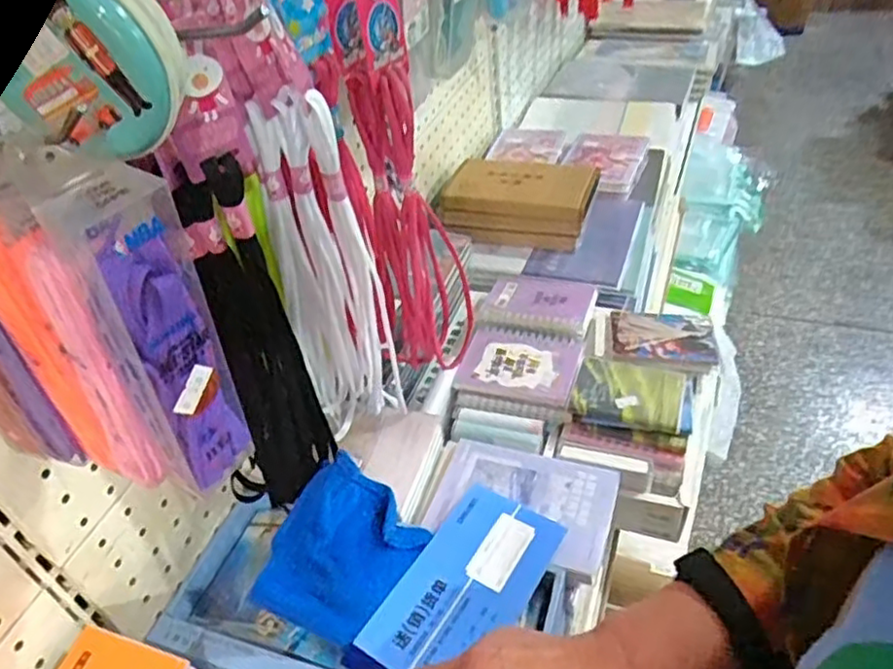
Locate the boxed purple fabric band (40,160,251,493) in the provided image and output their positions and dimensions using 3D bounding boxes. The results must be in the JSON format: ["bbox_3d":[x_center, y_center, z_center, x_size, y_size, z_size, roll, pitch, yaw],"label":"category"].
[{"bbox_3d":[-0.111,0.005,0.278,0.039,0.148,0.026,-23,43,-17],"label":"boxed purple fabric band"}]

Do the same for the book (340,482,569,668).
[{"bbox_3d":[0.013,0.184,0.492,0.083,0.009,0.171,26,48,21],"label":"book"}]

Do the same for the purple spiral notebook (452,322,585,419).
[{"bbox_3d":[0.074,0.033,0.686,0.113,0.019,0.105,8,43,18],"label":"purple spiral notebook"}]

